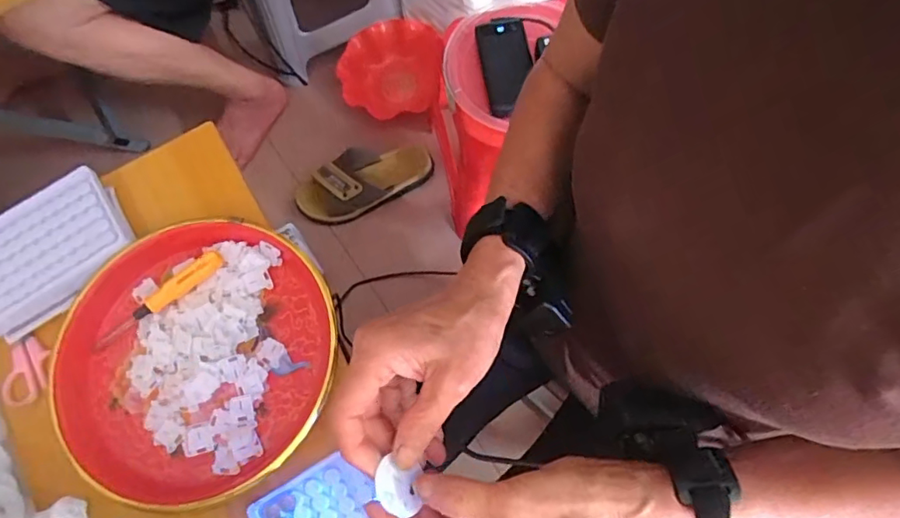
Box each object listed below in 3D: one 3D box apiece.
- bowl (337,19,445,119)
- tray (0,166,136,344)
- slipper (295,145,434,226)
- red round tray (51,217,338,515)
[{"bbox_3d":[-0.125,-0.405,1.158,0.217,0.065,0.198,1,90,-14],"label":"bowl"},{"bbox_3d":[-0.348,-0.008,0.458,0.131,0.019,0.101,-37,74,-11],"label":"tray"},{"bbox_3d":[-0.164,-0.153,1.035,0.268,0.063,0.126,-18,71,-5],"label":"slipper"},{"bbox_3d":[-0.203,0.076,0.428,0.219,0.030,0.213,0,71,1],"label":"red round tray"}]

